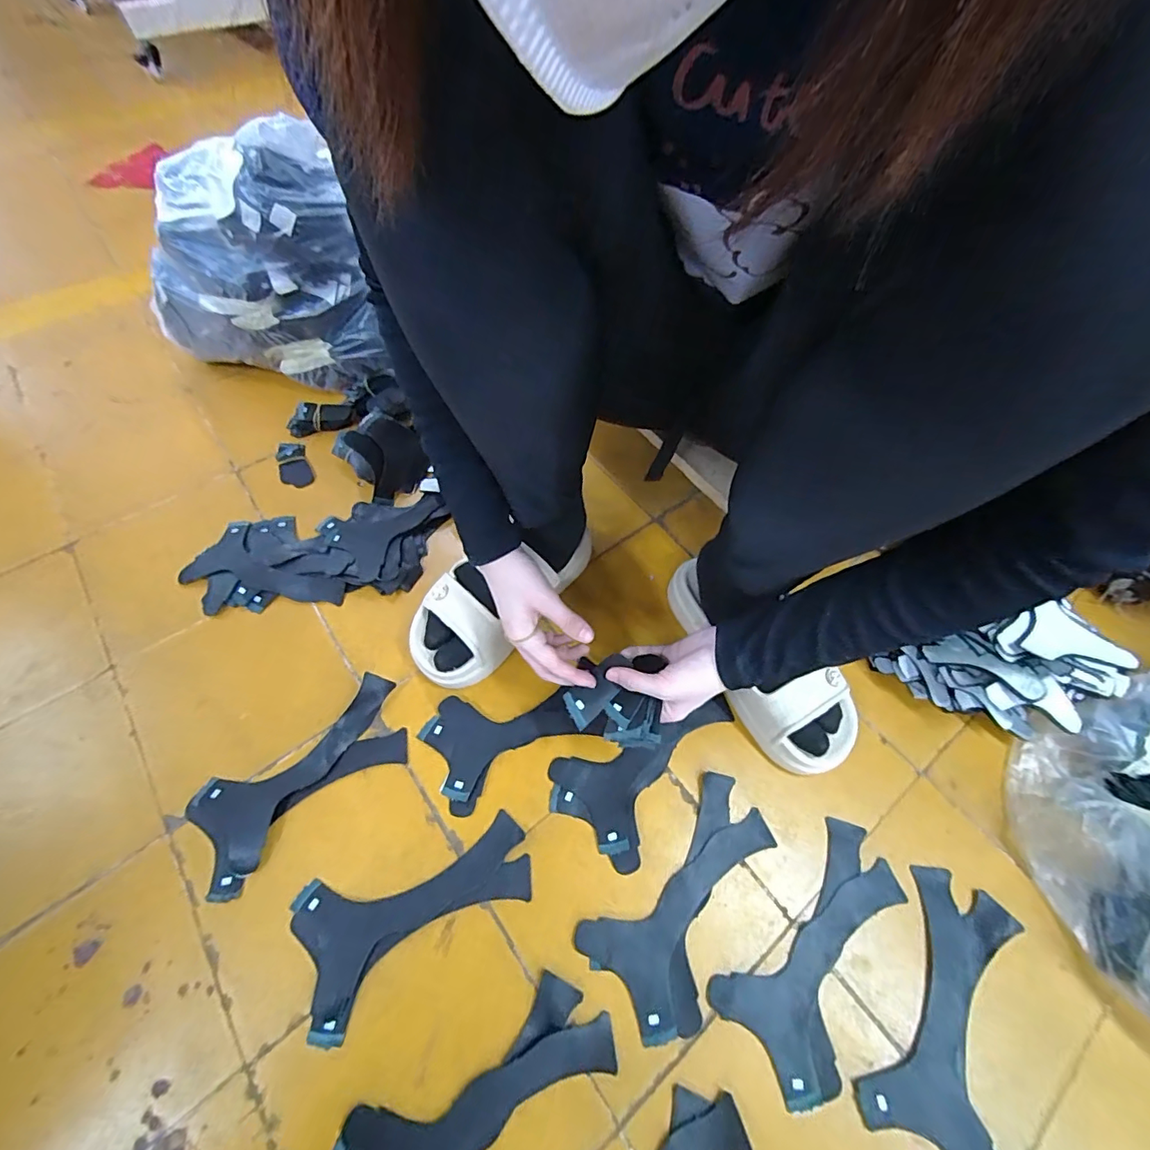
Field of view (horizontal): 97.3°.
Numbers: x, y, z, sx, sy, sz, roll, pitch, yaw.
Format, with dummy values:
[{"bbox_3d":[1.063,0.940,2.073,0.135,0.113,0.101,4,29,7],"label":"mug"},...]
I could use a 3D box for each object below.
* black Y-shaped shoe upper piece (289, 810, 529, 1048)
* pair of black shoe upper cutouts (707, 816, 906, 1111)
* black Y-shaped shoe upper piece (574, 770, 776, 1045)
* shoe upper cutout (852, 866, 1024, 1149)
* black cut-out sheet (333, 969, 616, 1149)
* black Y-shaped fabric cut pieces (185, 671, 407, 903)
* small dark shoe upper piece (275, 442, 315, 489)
[{"bbox_3d":[-0.135,0.289,0.438,0.195,0.004,0.104,-21,61,-14],"label":"black Y-shaped shoe upper piece"},{"bbox_3d":[0.208,0.314,0.433,0.098,0.006,0.200,38,65,20],"label":"pair of black shoe upper cutouts"},{"bbox_3d":[0.105,0.287,0.451,0.197,0.006,0.105,-39,67,-22],"label":"black Y-shaped shoe upper piece"},{"bbox_3d":[0.299,0.348,0.411,0.085,0.008,0.193,27,61,14],"label":"shoe upper cutout"},{"bbox_3d":[-0.071,0.391,0.377,0.198,0.004,0.098,-34,65,-20],"label":"black cut-out sheet"},{"bbox_3d":[-0.256,0.192,0.480,0.202,0.025,0.098,-32,64,-19],"label":"black Y-shaped fabric cut pieces"},{"bbox_3d":[-0.387,-0.151,0.697,0.041,0.015,0.080,-21,61,-14],"label":"small dark shoe upper piece"}]

